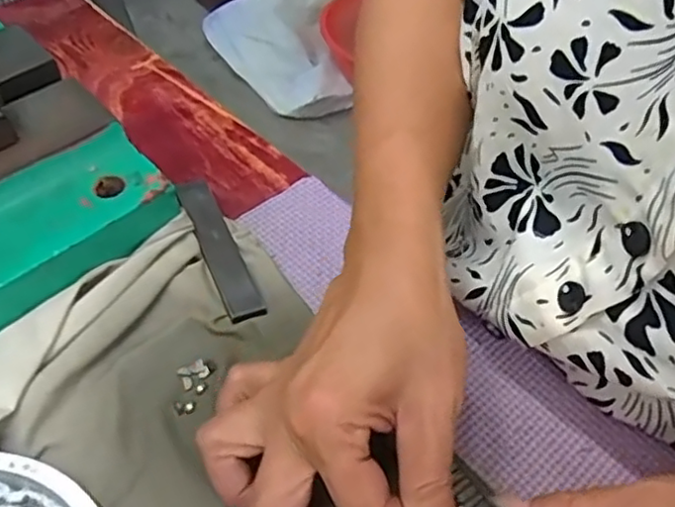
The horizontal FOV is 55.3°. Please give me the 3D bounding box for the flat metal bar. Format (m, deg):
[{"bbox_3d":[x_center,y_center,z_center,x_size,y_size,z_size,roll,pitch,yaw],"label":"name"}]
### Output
[{"bbox_3d":[-0.065,-0.006,0.346,0.020,0.006,0.102,-12,51,-23],"label":"flat metal bar"}]

